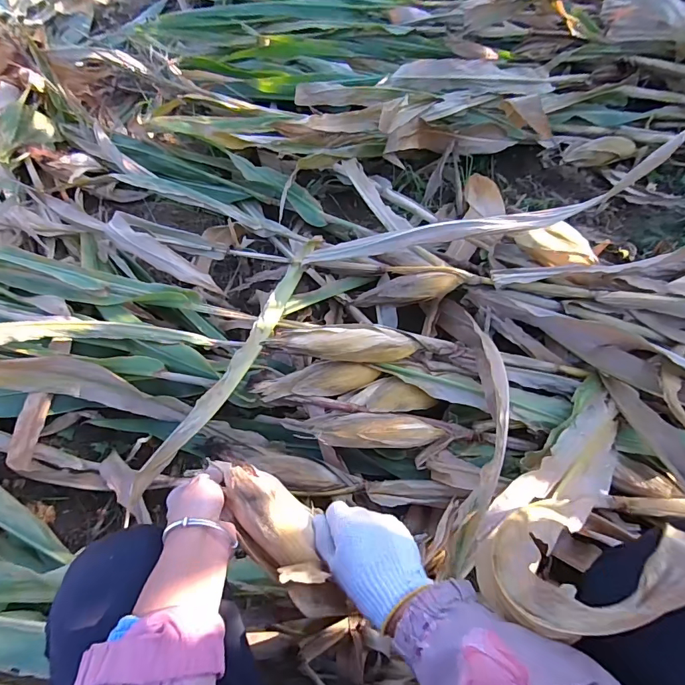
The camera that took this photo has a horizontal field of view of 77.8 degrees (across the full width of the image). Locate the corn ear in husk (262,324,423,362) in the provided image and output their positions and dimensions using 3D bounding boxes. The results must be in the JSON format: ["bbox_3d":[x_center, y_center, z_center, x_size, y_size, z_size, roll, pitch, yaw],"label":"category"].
[{"bbox_3d":[0.008,-0.002,0.768,0.287,0.051,0.063,2,58,-14],"label":"corn ear in husk"}]

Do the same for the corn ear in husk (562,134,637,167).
[{"bbox_3d":[0.663,-0.502,1.134,0.195,0.066,0.066,-11,59,-4],"label":"corn ear in husk"}]

